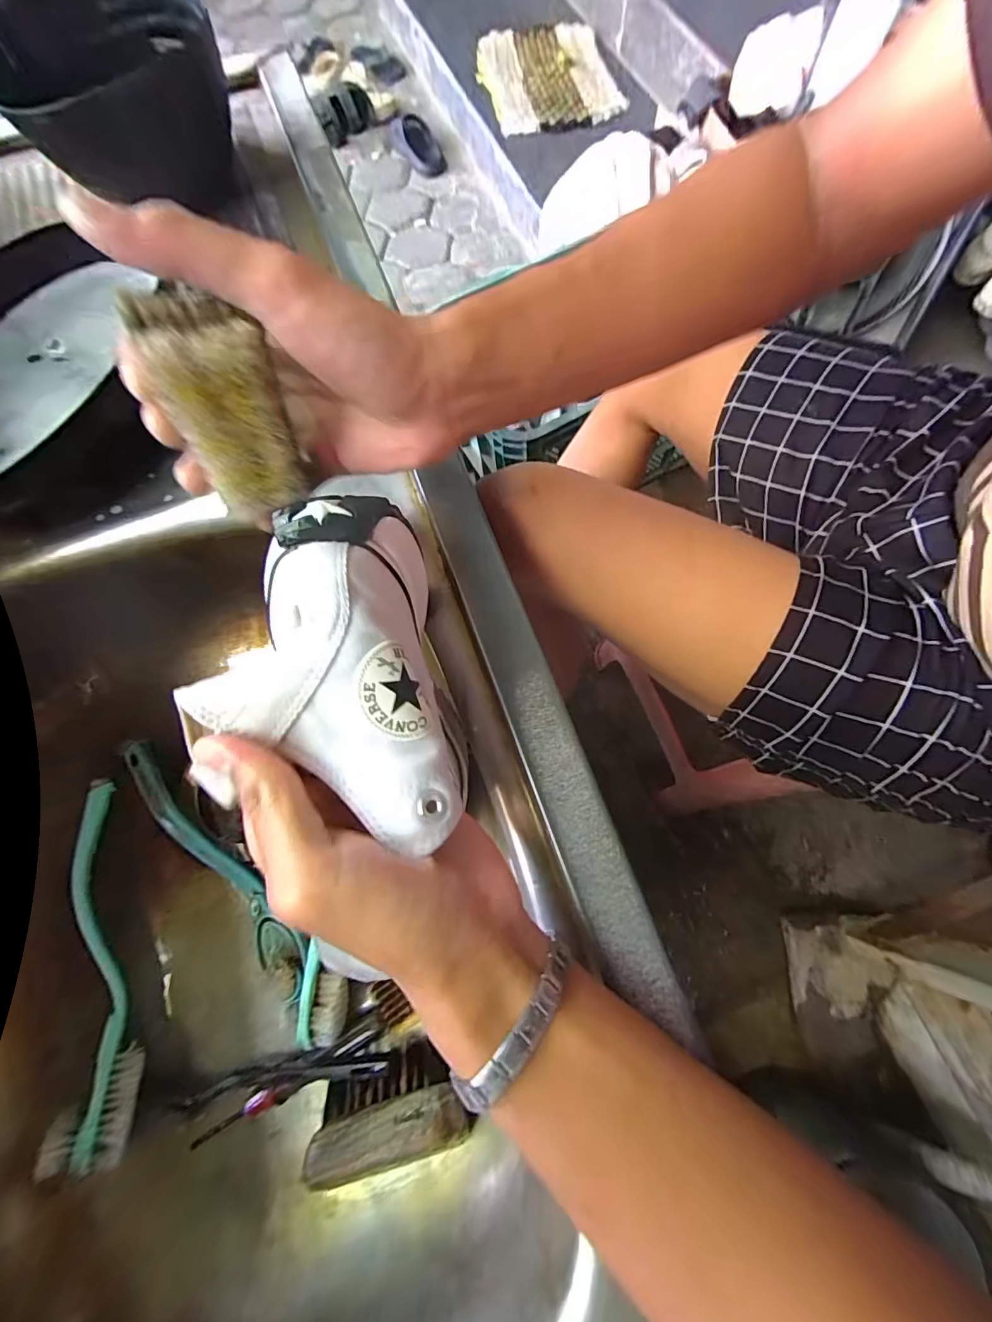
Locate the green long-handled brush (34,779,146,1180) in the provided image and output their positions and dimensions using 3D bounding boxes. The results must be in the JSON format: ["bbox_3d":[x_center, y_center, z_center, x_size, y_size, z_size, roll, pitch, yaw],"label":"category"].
[{"bbox_3d":[-0.277,0.200,0.316,0.038,0.036,0.232,-17,72,-4],"label":"green long-handled brush"}]

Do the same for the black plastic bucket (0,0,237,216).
[{"bbox_3d":[-0.281,-0.438,0.359,0.132,0.073,0.169,-20,73,-5],"label":"black plastic bucket"}]

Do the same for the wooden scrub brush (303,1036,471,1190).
[{"bbox_3d":[-0.068,0.275,0.281,0.096,0.032,0.049,-15,72,-4],"label":"wooden scrub brush"}]

